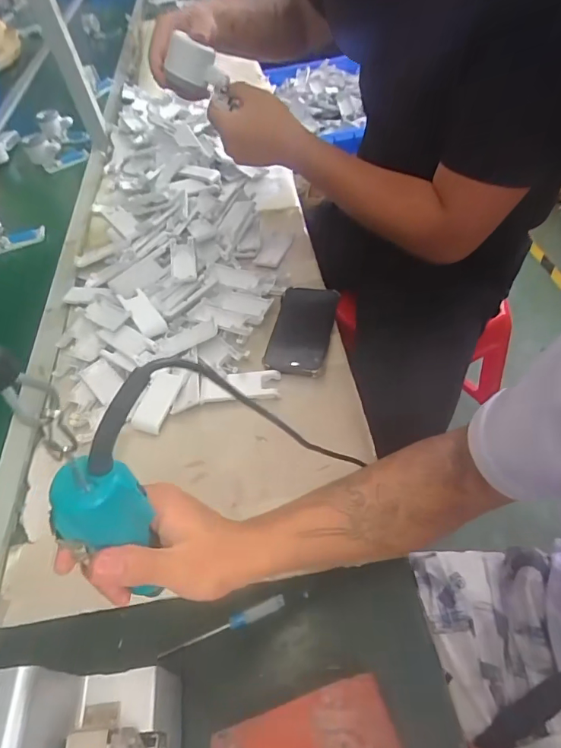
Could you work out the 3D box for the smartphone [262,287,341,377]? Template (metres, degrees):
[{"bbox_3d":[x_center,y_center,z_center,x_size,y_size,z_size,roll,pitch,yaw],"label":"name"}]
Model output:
[{"bbox_3d":[0.032,-0.069,0.623,0.079,0.015,0.166,5,52,13],"label":"smartphone"}]

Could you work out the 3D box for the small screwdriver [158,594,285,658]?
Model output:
[{"bbox_3d":[-0.051,0.229,0.406,0.116,0.006,0.012,-21,51,-8],"label":"small screwdriver"}]

